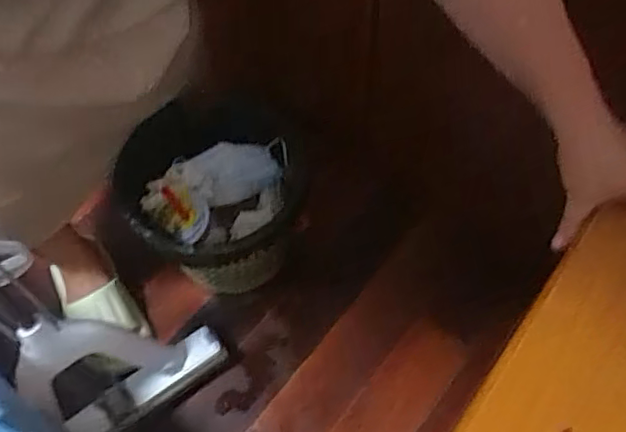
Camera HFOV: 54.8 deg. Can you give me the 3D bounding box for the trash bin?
[{"bbox_3d":[-0.148,0.009,0.963,0.236,0.254,0.229,25,63,16],"label":"trash bin"}]

